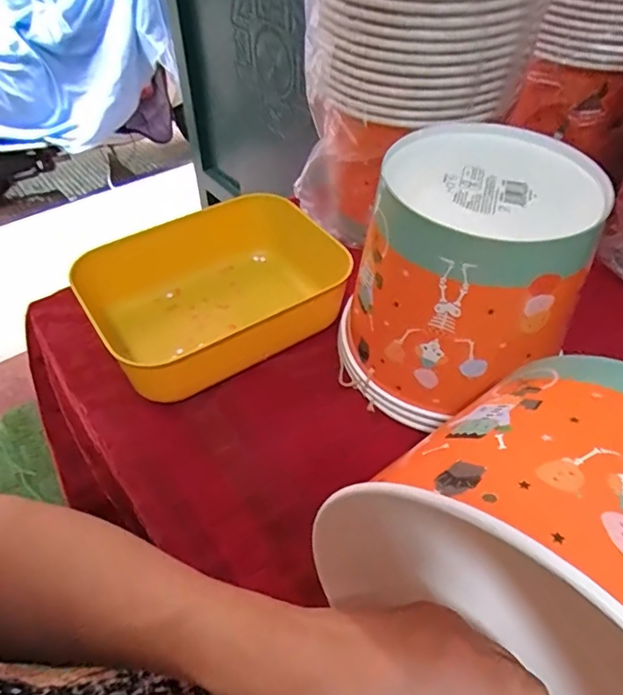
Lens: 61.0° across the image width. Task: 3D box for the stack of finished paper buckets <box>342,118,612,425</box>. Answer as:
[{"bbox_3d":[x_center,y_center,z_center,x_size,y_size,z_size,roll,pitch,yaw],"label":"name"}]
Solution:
[{"bbox_3d":[0.099,-0.047,0.365,0.136,0.156,0.148,15,49,13],"label":"stack of finished paper buckets"}]

